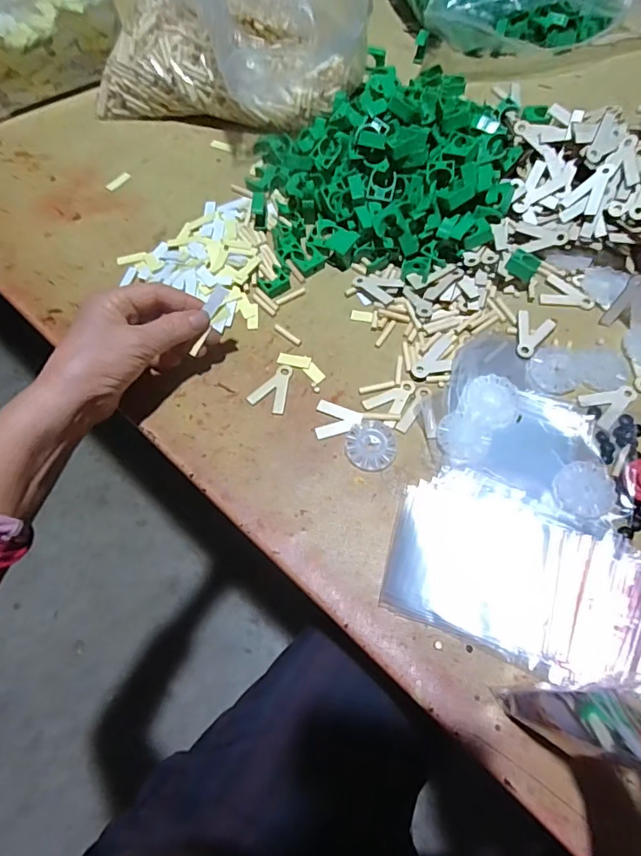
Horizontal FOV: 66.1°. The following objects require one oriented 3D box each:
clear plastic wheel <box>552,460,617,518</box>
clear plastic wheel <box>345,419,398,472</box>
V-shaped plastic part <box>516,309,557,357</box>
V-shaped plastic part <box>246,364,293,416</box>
[{"bbox_3d":[0.188,0.043,0.348,0.043,0.005,0.039,-39,70,-14],"label":"clear plastic wheel"},{"bbox_3d":[0.039,0.013,0.374,0.038,0.007,0.040,-1,66,1],"label":"clear plastic wheel"},{"bbox_3d":[0.179,-0.077,0.411,0.031,0.005,0.044,14,67,8],"label":"V-shaped plastic part"},{"bbox_3d":[-0.041,-0.033,0.401,0.030,0.004,0.045,7,66,5],"label":"V-shaped plastic part"}]

